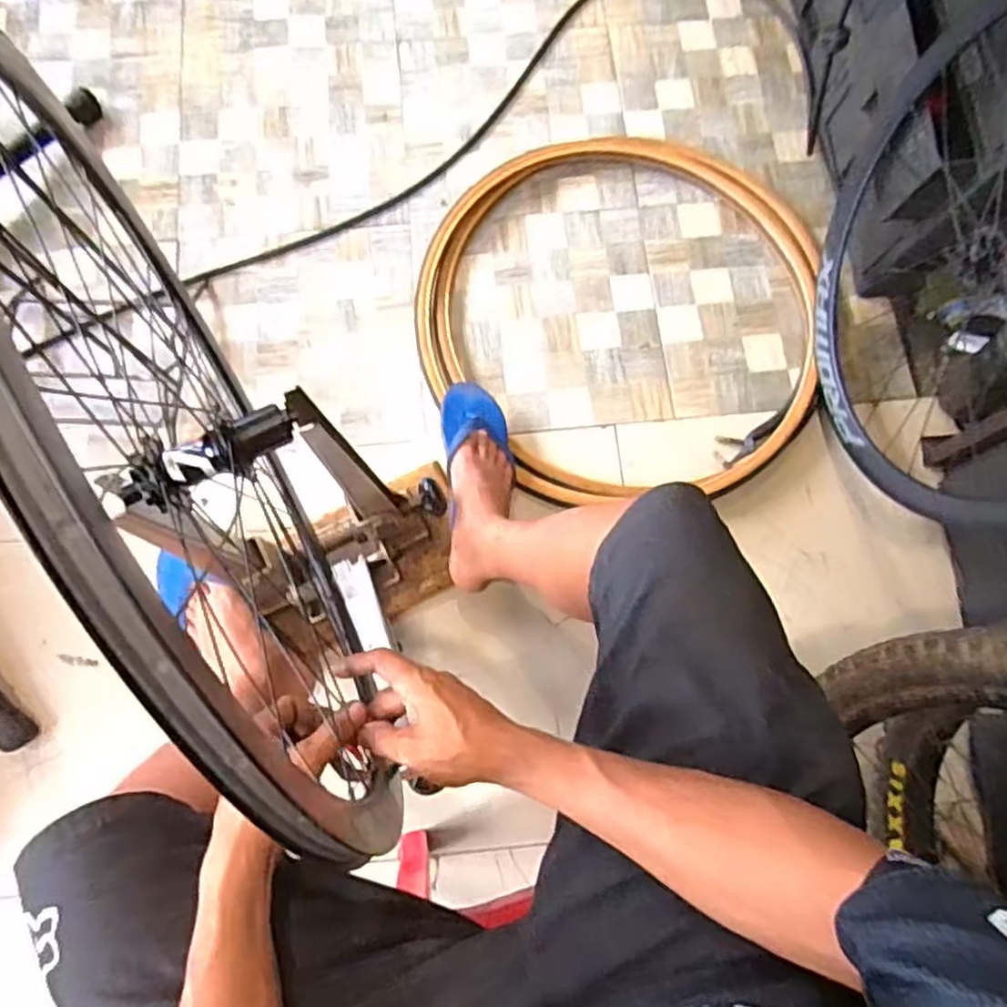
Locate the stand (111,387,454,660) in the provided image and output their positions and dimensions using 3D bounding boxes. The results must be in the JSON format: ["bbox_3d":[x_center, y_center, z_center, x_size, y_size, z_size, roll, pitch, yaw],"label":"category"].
[{"bbox_3d":[-0.166,0.052,0.785,0.303,0.495,0.176,-35,78,-9],"label":"stand"}]

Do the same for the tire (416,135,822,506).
[{"bbox_3d":[0.197,-0.334,1.159,0.681,0.041,0.686,-2,76,-2],"label":"tire"}]

